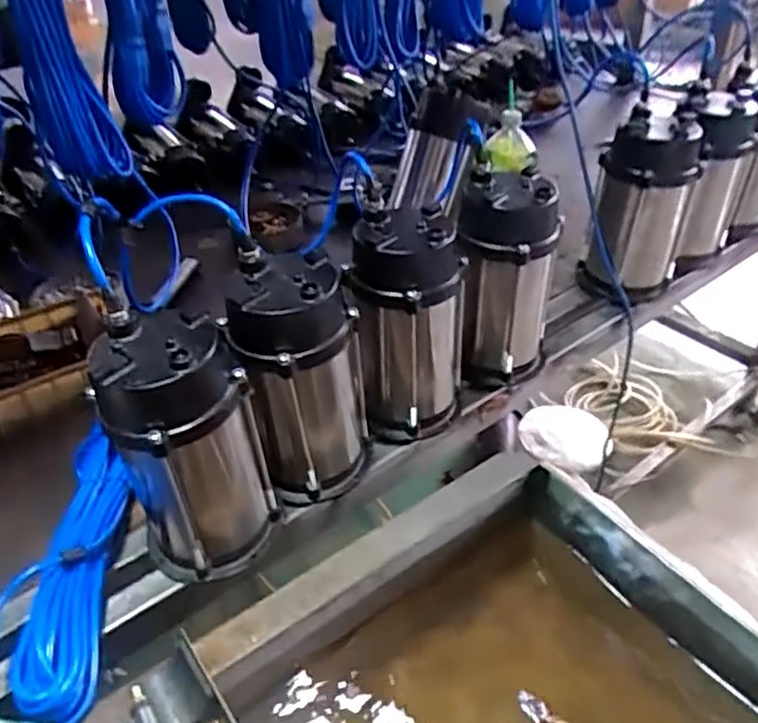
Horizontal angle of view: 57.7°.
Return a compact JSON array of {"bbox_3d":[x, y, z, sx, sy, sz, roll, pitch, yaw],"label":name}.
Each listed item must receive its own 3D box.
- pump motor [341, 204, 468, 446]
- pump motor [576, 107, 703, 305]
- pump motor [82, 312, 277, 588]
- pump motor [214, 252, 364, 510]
[{"bbox_3d":[0.034,-0.034,0.799,0.121,0.255,0.105,2,38,7],"label":"pump motor"},{"bbox_3d":[0.375,-0.220,1.001,0.116,0.248,0.108,-15,40,-15],"label":"pump motor"},{"bbox_3d":[-0.178,0.086,0.655,0.132,0.258,0.109,-17,40,-17],"label":"pump motor"},{"bbox_3d":[-0.081,0.031,0.725,0.117,0.257,0.105,5,39,10],"label":"pump motor"}]

